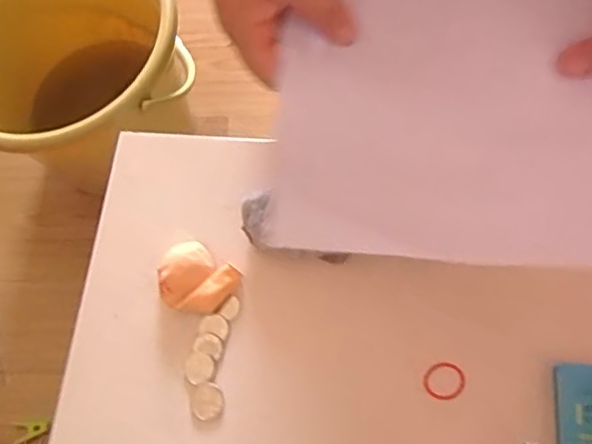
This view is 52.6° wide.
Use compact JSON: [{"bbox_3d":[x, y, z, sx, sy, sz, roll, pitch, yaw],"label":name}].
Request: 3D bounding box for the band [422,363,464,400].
[{"bbox_3d":[0.108,0.117,0.440,0.029,0.006,0.027,-3,65,6],"label":"band"}]

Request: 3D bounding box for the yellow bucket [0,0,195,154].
[{"bbox_3d":[-0.346,-0.235,0.965,0.328,0.308,0.401,-26,70,-3],"label":"yellow bucket"}]

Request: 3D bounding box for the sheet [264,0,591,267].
[{"bbox_3d":[0.092,-0.087,0.339,0.202,0.036,0.215,1,71,3],"label":"sheet"}]

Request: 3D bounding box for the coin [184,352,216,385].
[{"bbox_3d":[-0.073,0.110,0.449,0.022,0.007,0.022,2,72,-7],"label":"coin"}]

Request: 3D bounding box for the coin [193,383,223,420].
[{"bbox_3d":[-0.065,0.134,0.444,0.022,0.004,0.026,-4,70,5],"label":"coin"}]

